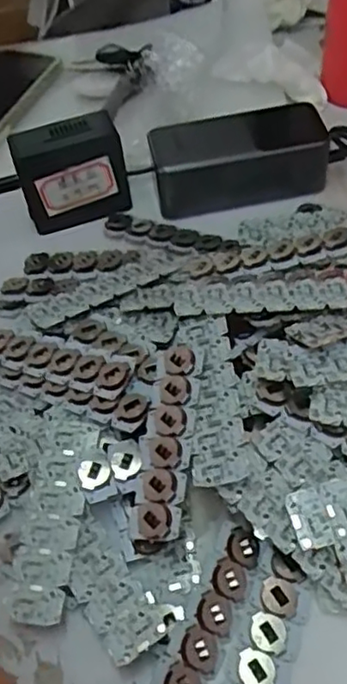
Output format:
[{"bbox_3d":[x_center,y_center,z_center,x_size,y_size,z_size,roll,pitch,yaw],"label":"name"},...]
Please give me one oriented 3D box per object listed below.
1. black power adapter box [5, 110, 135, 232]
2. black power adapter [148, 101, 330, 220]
[{"bbox_3d":[-0.077,-0.127,0.489,0.075,0.069,0.034,-21,54,-10],"label":"black power adapter box"},{"bbox_3d":[0.052,-0.143,0.504,0.135,0.040,0.056,-11,53,-3],"label":"black power adapter"}]

